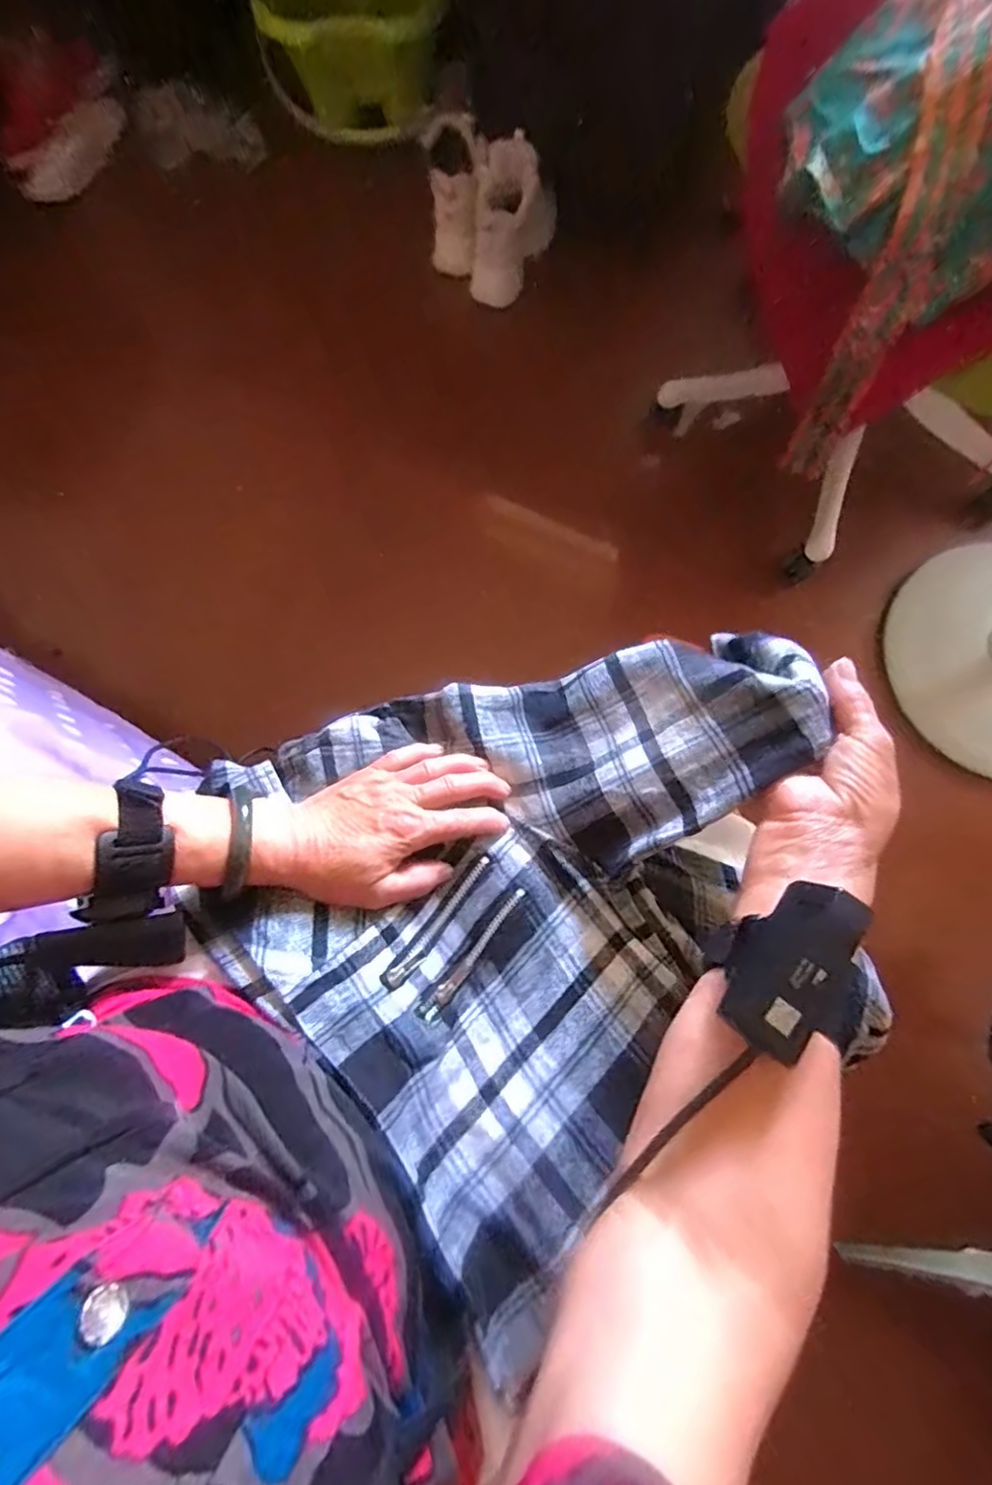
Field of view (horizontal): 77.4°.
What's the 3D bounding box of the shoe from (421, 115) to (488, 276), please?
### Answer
[{"bbox_3d":[-0.075,-0.950,1.089,0.104,0.211,0.071,13,59,3],"label":"shoe"}]

